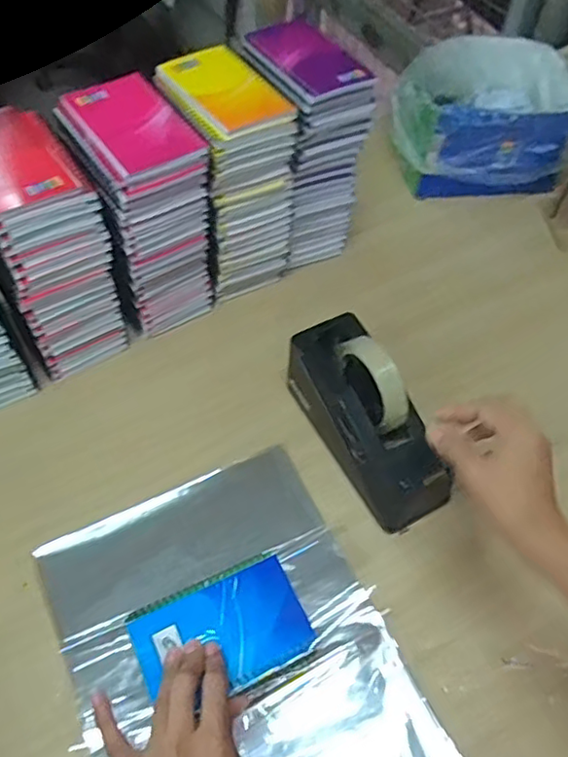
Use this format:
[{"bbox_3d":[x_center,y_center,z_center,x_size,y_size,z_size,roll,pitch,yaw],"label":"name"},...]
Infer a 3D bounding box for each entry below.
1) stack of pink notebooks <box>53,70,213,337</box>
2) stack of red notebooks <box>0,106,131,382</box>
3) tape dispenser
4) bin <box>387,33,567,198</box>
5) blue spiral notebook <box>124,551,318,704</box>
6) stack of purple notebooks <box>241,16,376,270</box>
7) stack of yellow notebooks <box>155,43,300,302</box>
[{"bbox_3d":[-0.144,-0.166,0.627,0.102,0.230,0.128,-27,61,-20],"label":"stack of pink notebooks"},{"bbox_3d":[-0.246,-0.128,0.613,0.100,0.237,0.139,-29,61,-20],"label":"stack of red notebooks"},{"bbox_3d":[0.080,0.034,0.578,0.076,0.109,0.209,-20,59,-15],"label":"tape dispenser"},{"bbox_3d":[0.288,-0.392,0.891,0.251,0.134,0.221,-5,56,-6],"label":"bin"},{"bbox_3d":[-0.049,0.201,0.472,0.130,0.011,0.089,-22,59,-17],"label":"blue spiral notebook"},{"bbox_3d":[0.021,-0.267,0.713,0.102,0.253,0.119,-29,61,-20],"label":"stack of purple notebooks"},{"bbox_3d":[-0.062,-0.216,0.665,0.104,0.230,0.130,-28,61,-20],"label":"stack of yellow notebooks"}]

